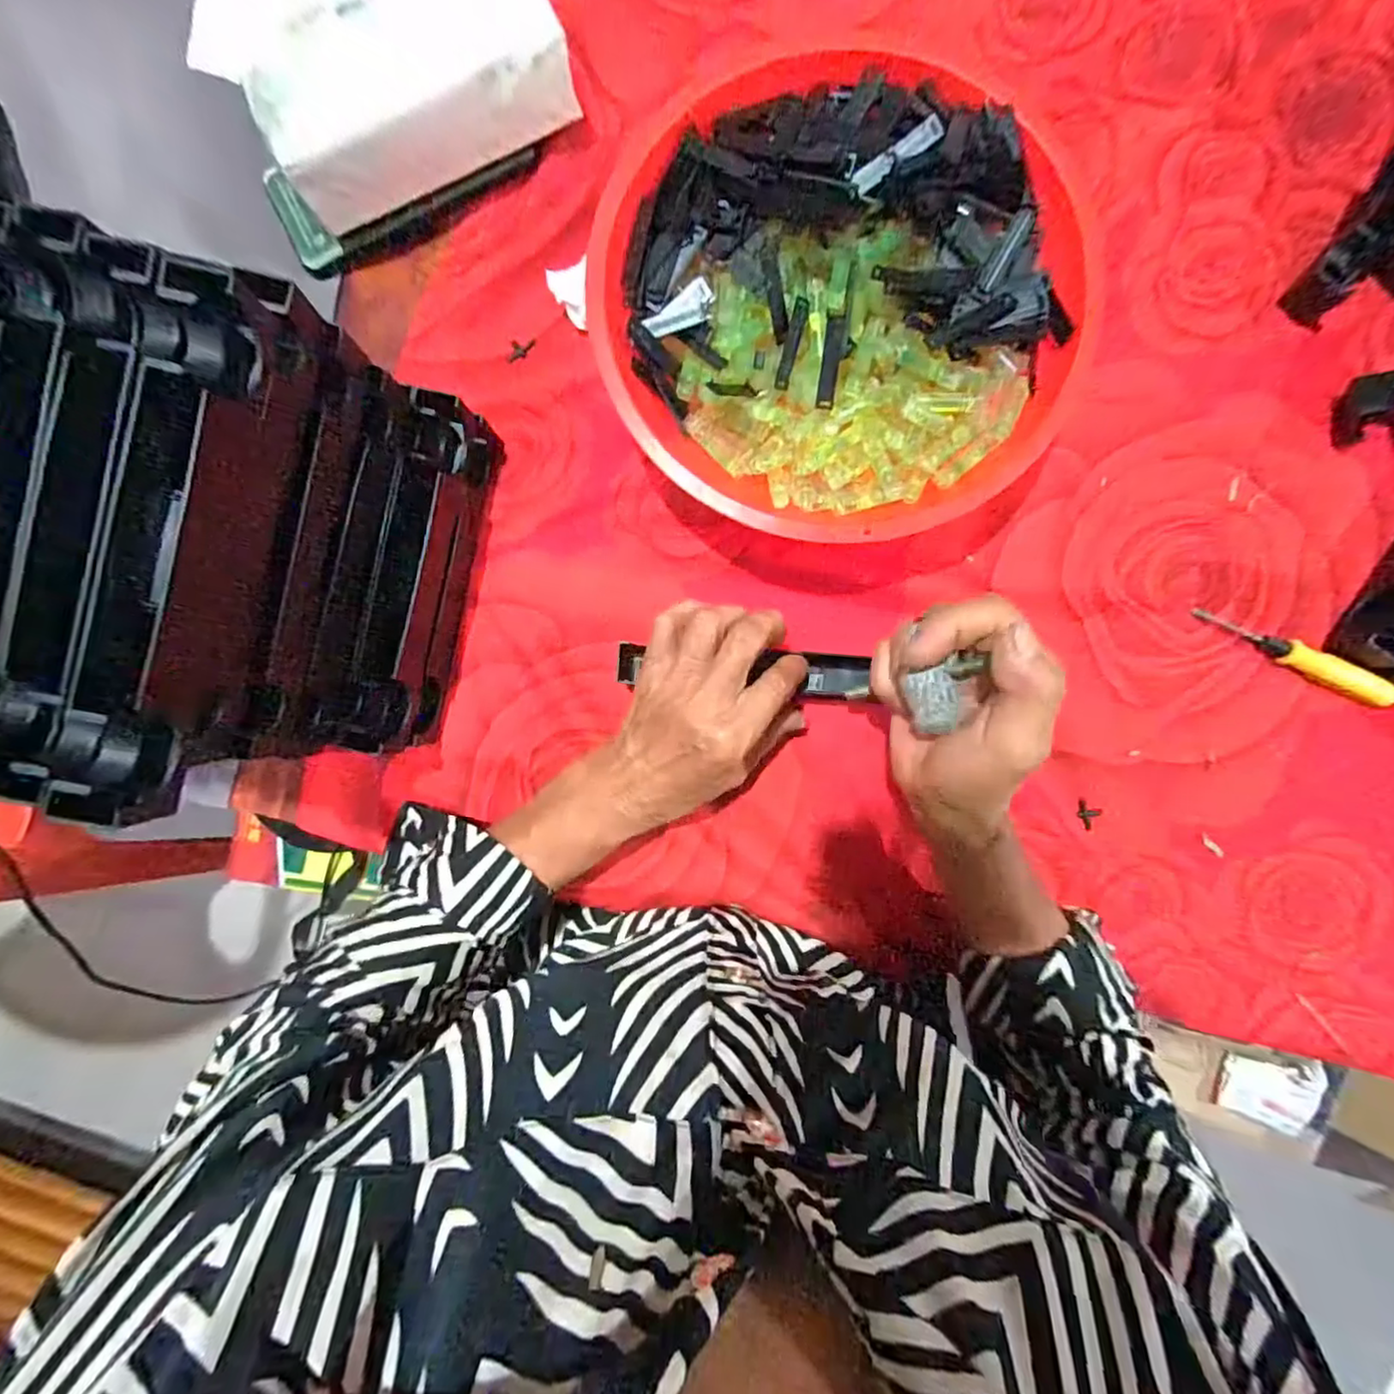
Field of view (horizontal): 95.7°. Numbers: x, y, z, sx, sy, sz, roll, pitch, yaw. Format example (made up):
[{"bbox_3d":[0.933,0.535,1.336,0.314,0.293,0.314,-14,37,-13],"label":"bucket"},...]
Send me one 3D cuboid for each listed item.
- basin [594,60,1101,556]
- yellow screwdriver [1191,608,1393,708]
[{"bbox_3d":[0.074,-0.202,0.340,0.237,0.074,0.235,0,92,3],"label":"basin"},{"bbox_3d":[0.355,-0.024,0.375,0.116,0.016,0.016,25,94,2],"label":"yellow screwdriver"}]

